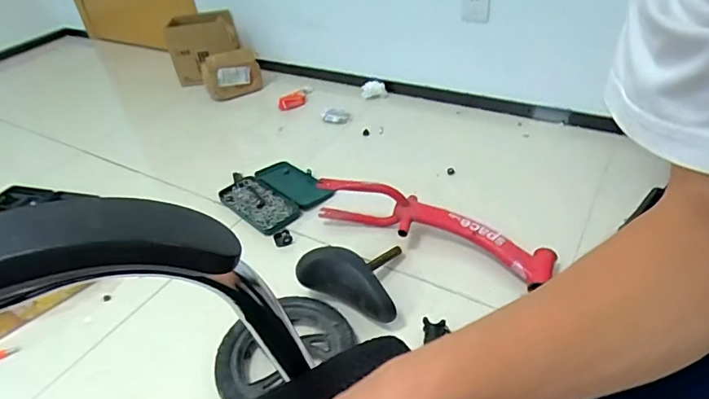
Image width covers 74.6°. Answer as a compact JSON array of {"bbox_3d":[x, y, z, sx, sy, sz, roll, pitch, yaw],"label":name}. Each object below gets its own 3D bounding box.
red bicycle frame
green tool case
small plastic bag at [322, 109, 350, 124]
[{"bbox_3d":[0.175,0.039,1.073,0.564,0.148,0.095,15,43,24],"label":"red bicycle frame"},{"bbox_3d":[-0.229,-0.019,1.338,0.251,0.038,0.295,-32,45,-28],"label":"green tool case"},{"bbox_3d":[-0.067,-0.294,1.649,0.098,0.028,0.068,1,39,10],"label":"small plastic bag"}]

